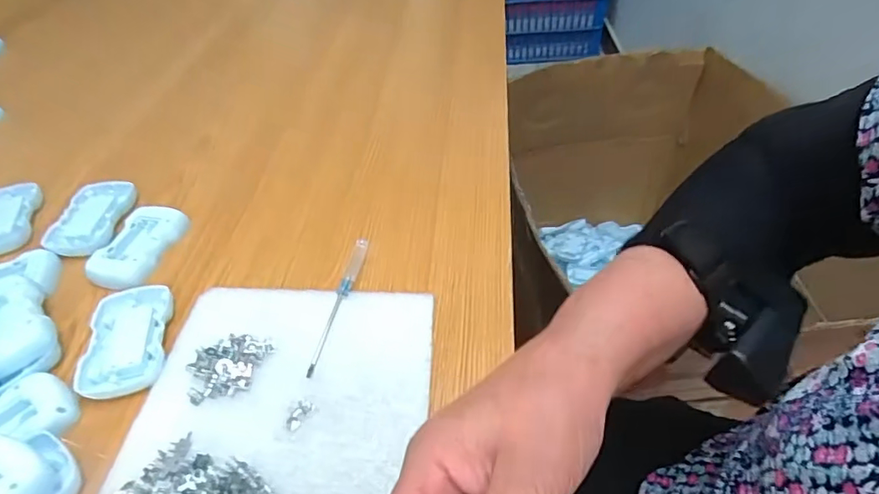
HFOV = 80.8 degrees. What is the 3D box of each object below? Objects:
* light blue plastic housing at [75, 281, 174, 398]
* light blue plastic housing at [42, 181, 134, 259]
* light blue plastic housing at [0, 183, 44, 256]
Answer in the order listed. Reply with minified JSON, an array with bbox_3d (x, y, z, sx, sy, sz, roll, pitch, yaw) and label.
[{"bbox_3d":[-0.229,0.067,0.379,0.055,0.011,0.088,-13,46,-7],"label":"light blue plastic housing"},{"bbox_3d":[-0.325,-0.028,0.483,0.055,0.014,0.089,-4,46,2],"label":"light blue plastic housing"},{"bbox_3d":[-0.417,-0.026,0.492,0.059,0.014,0.091,-16,47,-10],"label":"light blue plastic housing"}]

